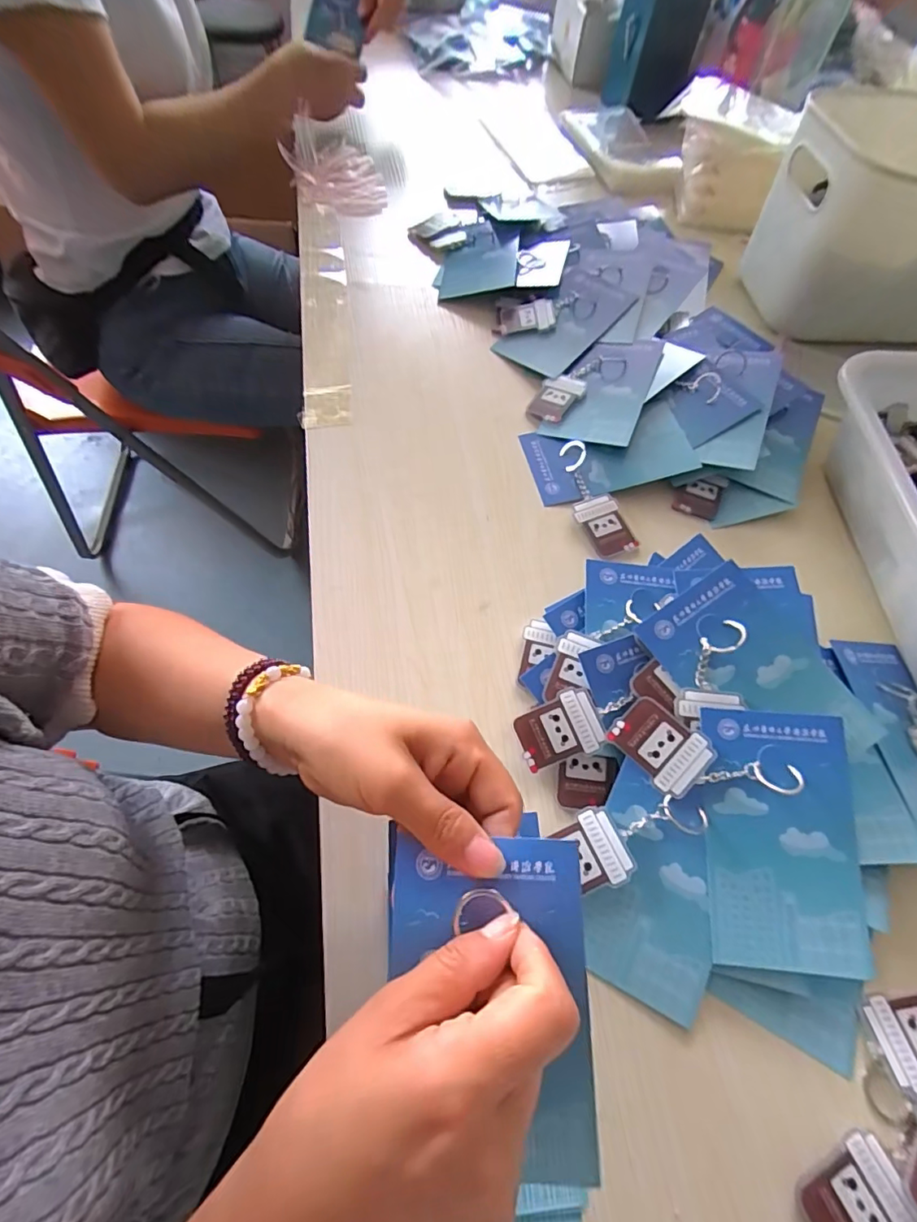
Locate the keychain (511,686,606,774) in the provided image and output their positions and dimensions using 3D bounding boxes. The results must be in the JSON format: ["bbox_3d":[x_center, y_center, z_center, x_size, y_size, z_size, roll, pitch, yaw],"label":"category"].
[{"bbox_3d":[0.062,0.072,0.314,0.051,0.007,0.038,-16,65,-5],"label":"keychain"}]

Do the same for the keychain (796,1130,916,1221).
[{"bbox_3d":[0.182,0.272,0.231,0.049,0.007,0.039,-19,66,-13],"label":"keychain"}]

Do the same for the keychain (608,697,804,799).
[{"bbox_3d":[0.139,0.089,0.297,0.100,0.013,0.044,26,64,9],"label":"keychain"}]

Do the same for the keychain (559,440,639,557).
[{"bbox_3d":[0.106,-0.092,0.416,0.037,0.013,0.107,-17,65,-13],"label":"keychain"}]

